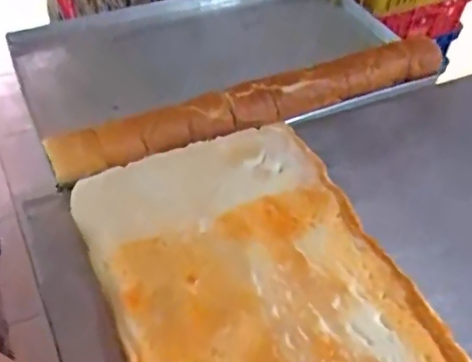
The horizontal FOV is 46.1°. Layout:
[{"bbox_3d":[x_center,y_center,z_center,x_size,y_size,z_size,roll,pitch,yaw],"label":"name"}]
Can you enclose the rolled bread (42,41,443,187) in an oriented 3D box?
[{"bbox_3d":[0.047,-0.127,0.898,0.687,0.060,0.088,-20,51,-20],"label":"rolled bread"}]

